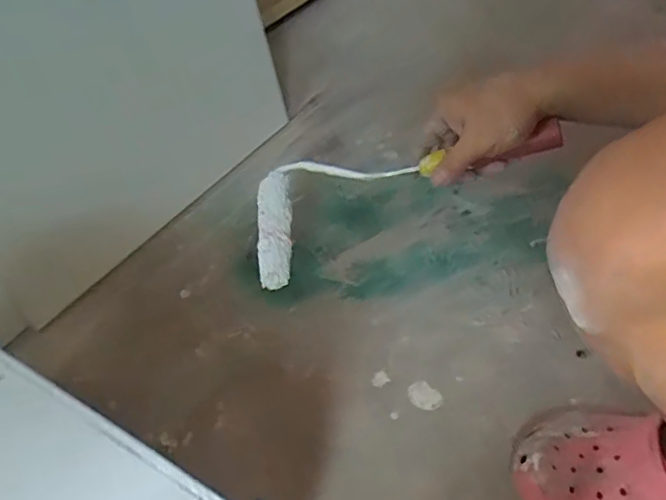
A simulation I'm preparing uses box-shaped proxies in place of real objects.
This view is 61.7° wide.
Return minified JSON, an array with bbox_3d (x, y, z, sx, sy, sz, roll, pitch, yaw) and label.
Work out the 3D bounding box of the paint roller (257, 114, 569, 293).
[{"bbox_3d":[0.055,-0.063,0.536,0.309,0.068,0.101,-18,44,21],"label":"paint roller"}]

